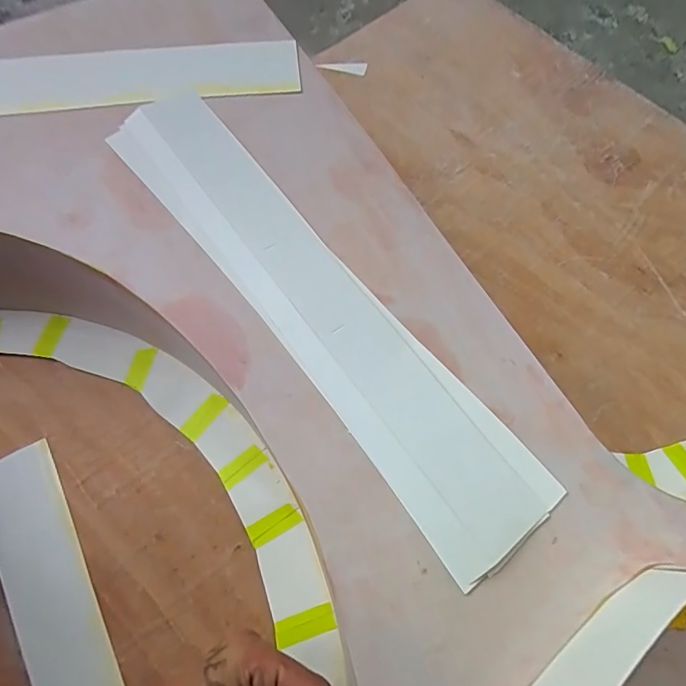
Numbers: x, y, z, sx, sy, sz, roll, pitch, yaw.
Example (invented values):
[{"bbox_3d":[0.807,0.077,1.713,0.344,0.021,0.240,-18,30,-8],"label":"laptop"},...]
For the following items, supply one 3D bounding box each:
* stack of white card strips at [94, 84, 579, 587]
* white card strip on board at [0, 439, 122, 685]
[{"bbox_3d":[-0.022,-0.029,0.269,0.067,0.008,0.355,-38,75,-7],"label":"stack of white card strips"},{"bbox_3d":[-0.195,0.224,0.314,0.058,0.005,0.317,-28,71,-11],"label":"white card strip on board"}]

